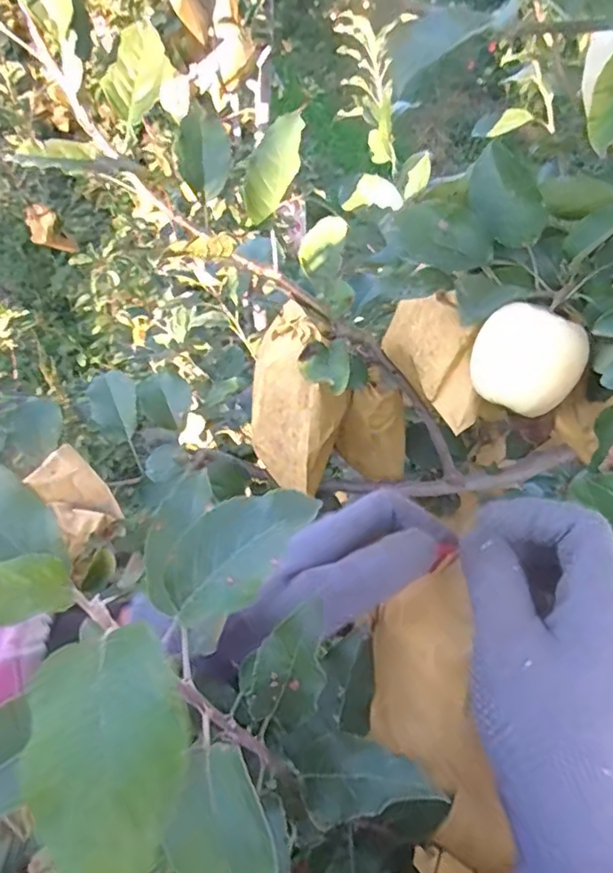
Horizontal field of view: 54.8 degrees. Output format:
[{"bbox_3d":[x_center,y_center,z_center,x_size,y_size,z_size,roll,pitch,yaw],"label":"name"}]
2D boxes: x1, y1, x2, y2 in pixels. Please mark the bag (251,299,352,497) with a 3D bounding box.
[{"bbox_3d":[-0.004,-0.030,0.441,0.074,0.138,0.052,-6,7,-8],"label":"bag"}]

